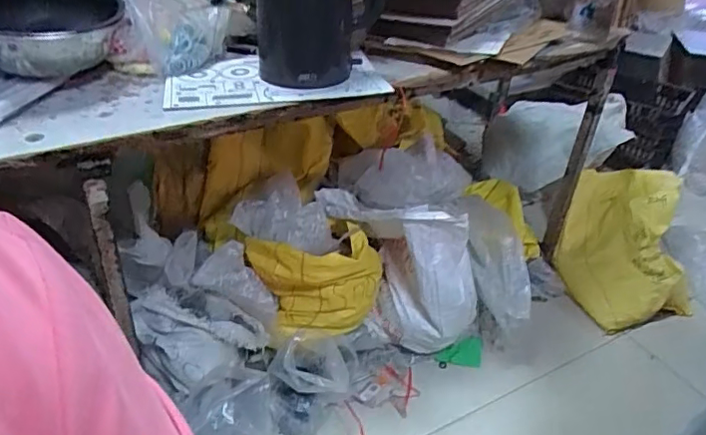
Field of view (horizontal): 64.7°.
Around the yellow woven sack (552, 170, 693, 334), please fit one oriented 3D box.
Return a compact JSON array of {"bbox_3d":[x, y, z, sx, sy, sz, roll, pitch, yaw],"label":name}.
[{"bbox_3d":[0.796,0.076,1.616,0.357,0.229,0.510,18,38,18],"label":"yellow woven sack"}]

